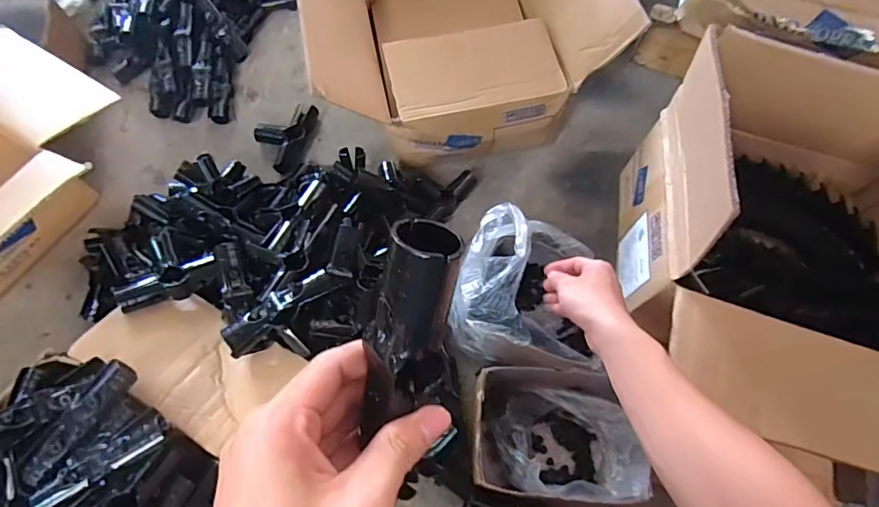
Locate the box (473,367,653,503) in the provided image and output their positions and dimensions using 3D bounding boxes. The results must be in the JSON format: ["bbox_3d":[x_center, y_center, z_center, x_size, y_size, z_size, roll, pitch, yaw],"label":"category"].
[{"bbox_3d":[0.137,0.232,0.644,0.189,0.097,0.145,7,66,0],"label":"box"}]

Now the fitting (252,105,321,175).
[{"bbox_3d":[-0.270,-0.207,0.857,0.078,0.034,0.140,19,66,5],"label":"fitting"}]

